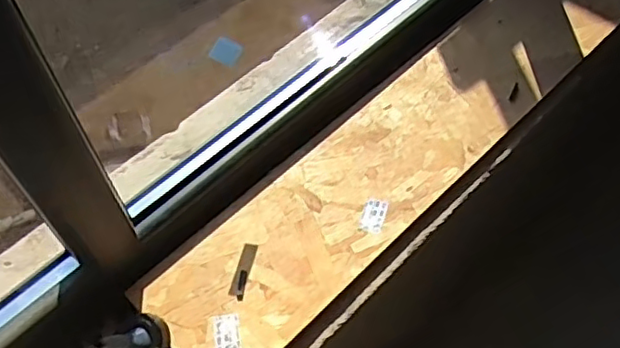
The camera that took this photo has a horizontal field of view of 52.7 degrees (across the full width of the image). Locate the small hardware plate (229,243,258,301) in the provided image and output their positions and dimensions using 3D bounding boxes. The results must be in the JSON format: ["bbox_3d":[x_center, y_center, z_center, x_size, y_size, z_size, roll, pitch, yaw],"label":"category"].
[{"bbox_3d":[-0.082,0.119,0.773,0.018,0.004,0.074,10,59,8],"label":"small hardware plate"}]

